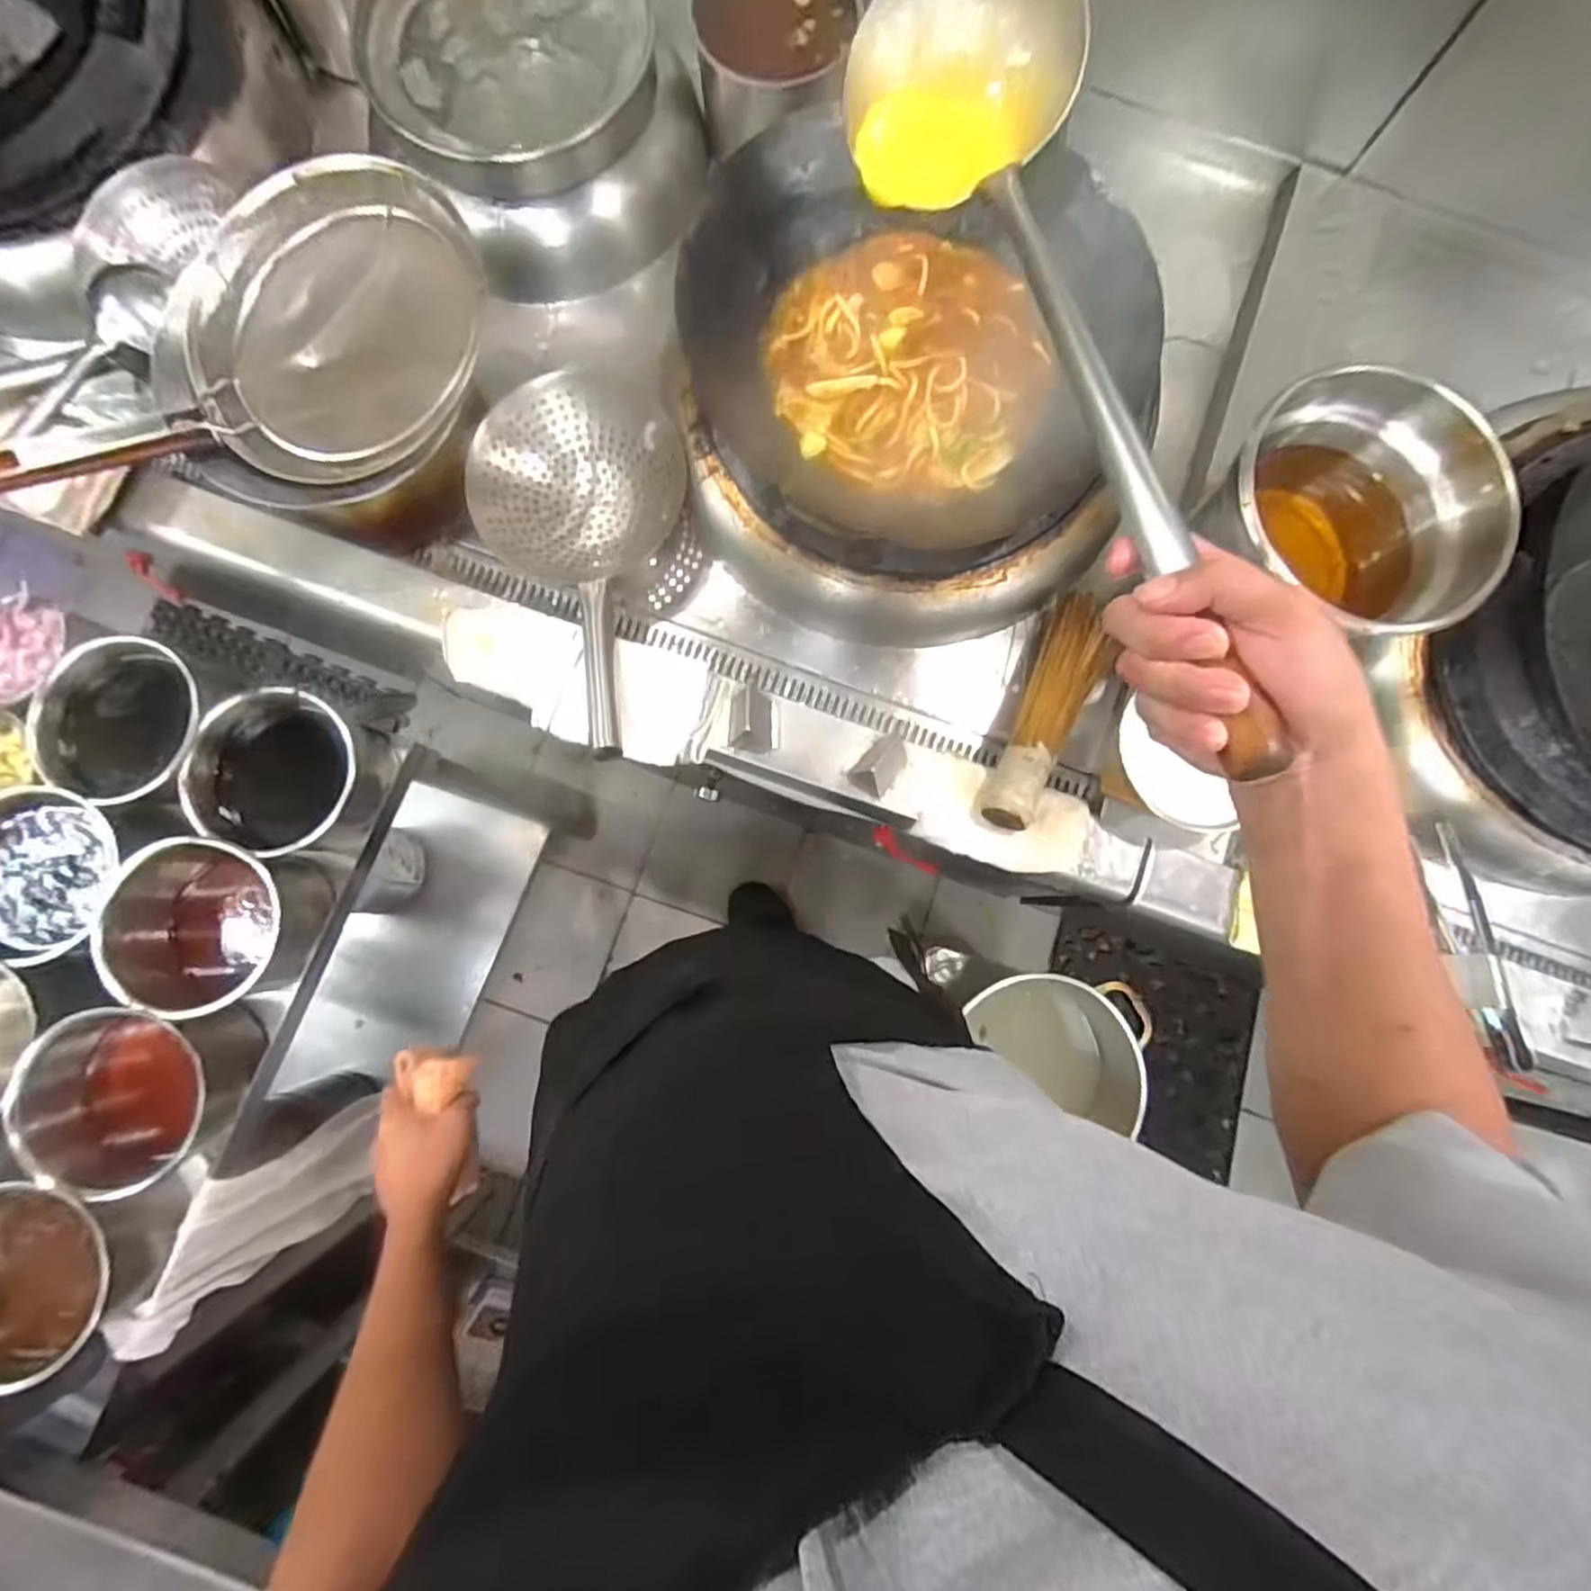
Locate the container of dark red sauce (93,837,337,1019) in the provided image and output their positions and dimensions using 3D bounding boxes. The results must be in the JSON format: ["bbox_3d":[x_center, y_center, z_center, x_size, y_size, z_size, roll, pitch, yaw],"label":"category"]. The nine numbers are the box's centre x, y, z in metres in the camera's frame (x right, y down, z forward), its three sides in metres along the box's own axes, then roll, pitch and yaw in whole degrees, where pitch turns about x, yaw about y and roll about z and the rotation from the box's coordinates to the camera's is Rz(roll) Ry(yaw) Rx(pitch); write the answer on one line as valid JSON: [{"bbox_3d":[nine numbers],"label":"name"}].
[{"bbox_3d":[-0.543,0.125,0.686,0.145,0.117,0.150,-1,81,-2],"label":"container of dark red sauce"}]

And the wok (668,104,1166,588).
[{"bbox_3d":[0.106,-0.414,0.691,0.409,0.163,0.356,7,81,-1],"label":"wok"}]

